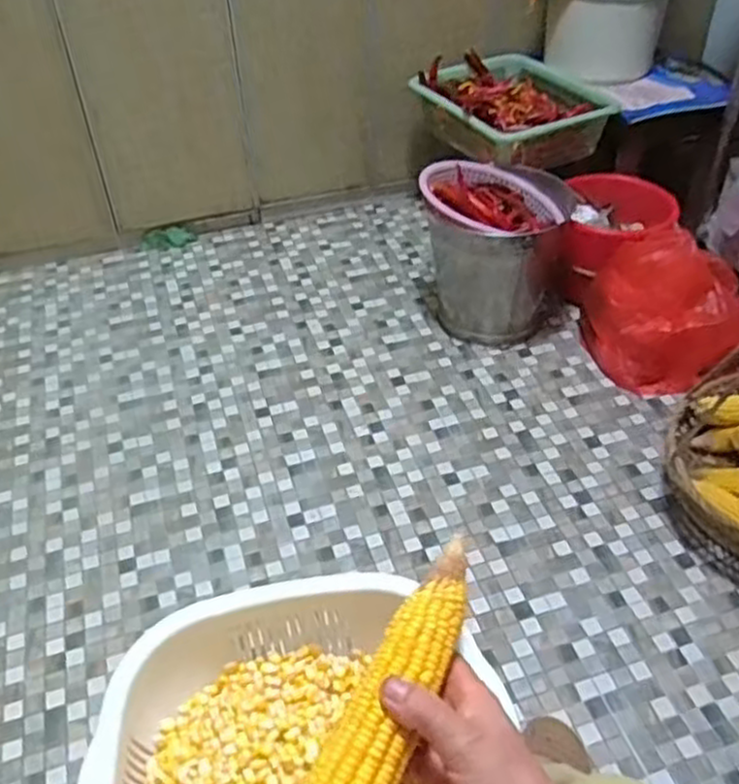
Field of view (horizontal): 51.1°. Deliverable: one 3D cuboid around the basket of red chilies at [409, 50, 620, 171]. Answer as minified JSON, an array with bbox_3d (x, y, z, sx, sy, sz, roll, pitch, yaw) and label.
[{"bbox_3d":[0.322,-0.656,1.797,0.345,0.136,0.426,-24,46,-23],"label":"basket of red chilies"}]

